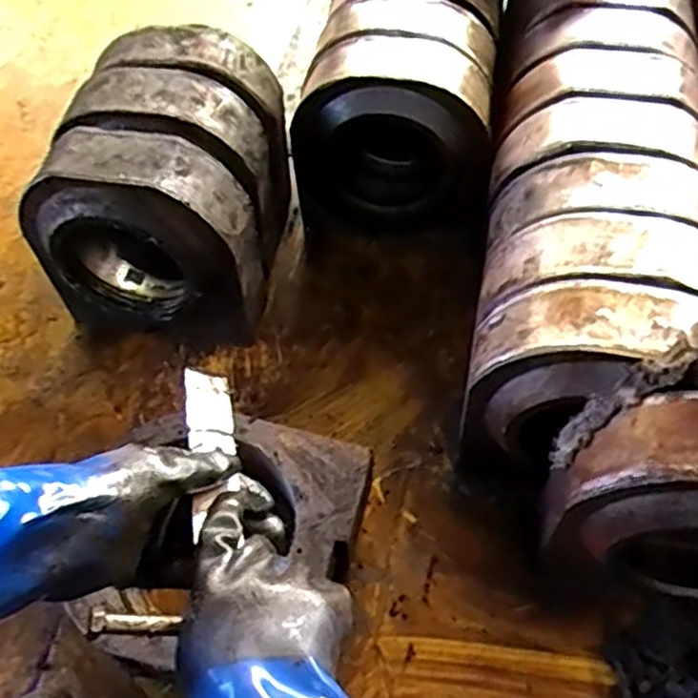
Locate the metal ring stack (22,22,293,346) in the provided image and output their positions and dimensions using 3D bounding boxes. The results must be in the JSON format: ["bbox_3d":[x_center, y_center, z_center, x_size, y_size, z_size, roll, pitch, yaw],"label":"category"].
[{"bbox_3d":[-0.259,-0.232,1.062,0.285,0.310,0.362,4,56,4],"label":"metal ring stack"}]

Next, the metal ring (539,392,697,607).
[{"bbox_3d":[0.352,0.177,0.756,0.273,0.301,0.115,9,56,7],"label":"metal ring"}]

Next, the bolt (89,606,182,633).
[{"bbox_3d":[-0.126,0.162,0.432,0.053,0.011,0.010,13,50,-28],"label":"bolt"}]

